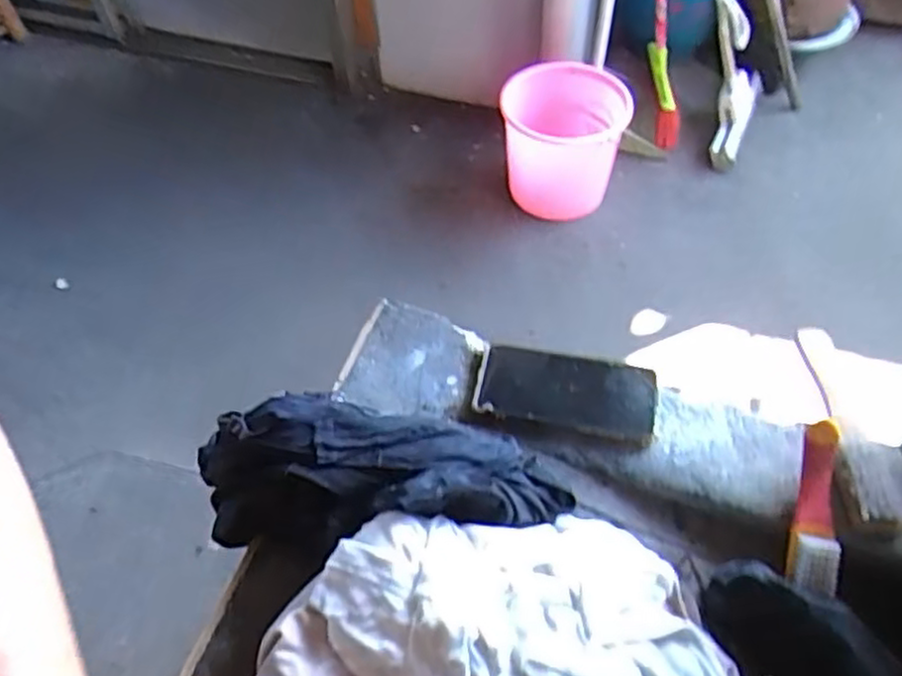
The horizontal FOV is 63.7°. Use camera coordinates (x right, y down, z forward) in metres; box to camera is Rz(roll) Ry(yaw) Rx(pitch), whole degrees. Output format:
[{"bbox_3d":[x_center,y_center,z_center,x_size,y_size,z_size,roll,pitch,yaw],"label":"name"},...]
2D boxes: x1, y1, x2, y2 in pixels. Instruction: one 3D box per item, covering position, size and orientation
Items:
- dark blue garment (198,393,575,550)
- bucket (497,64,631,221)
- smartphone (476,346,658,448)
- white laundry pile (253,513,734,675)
[{"bbox_3d":[-0.056,0.104,0.513,0.271,0.099,0.095,5,54,7],"label":"dark blue garment"},{"bbox_3d":[0.277,-0.484,1.841,0.299,0.289,0.284,-2,53,2],"label":"bucket"},{"bbox_3d":[0.096,0.046,0.611,0.147,0.015,0.069,10,54,10],"label":"smartphone"},{"bbox_3d":[0.033,0.188,0.429,0.279,0.087,0.156,-5,53,-1],"label":"white laundry pile"}]

